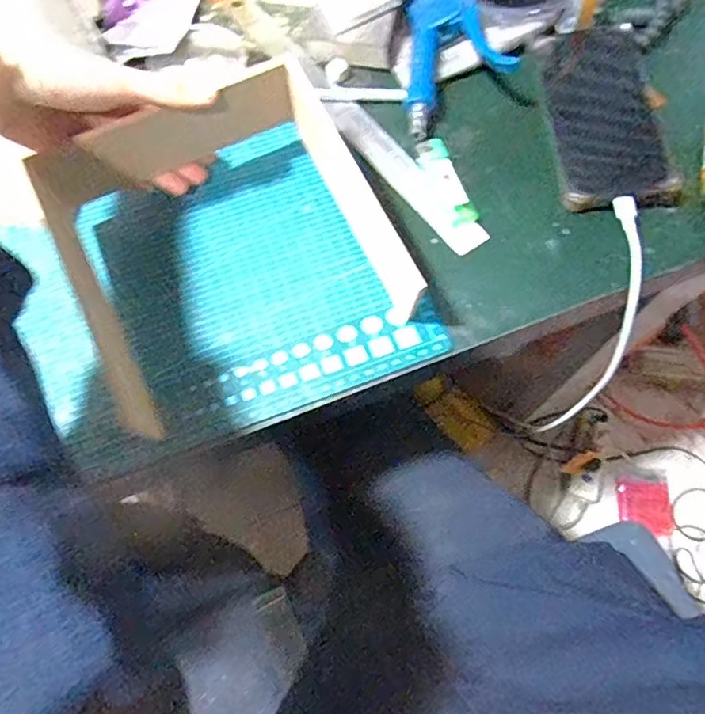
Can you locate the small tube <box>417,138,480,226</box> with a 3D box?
[{"bbox_3d":[0.070,-0.131,0.410,0.023,0.010,0.073,-19,68,-5],"label":"small tube"}]

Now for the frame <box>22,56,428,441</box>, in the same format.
[{"bbox_3d":[-0.090,-0.076,0.355,0.202,0.079,0.202,-24,71,-9],"label":"frame"}]

